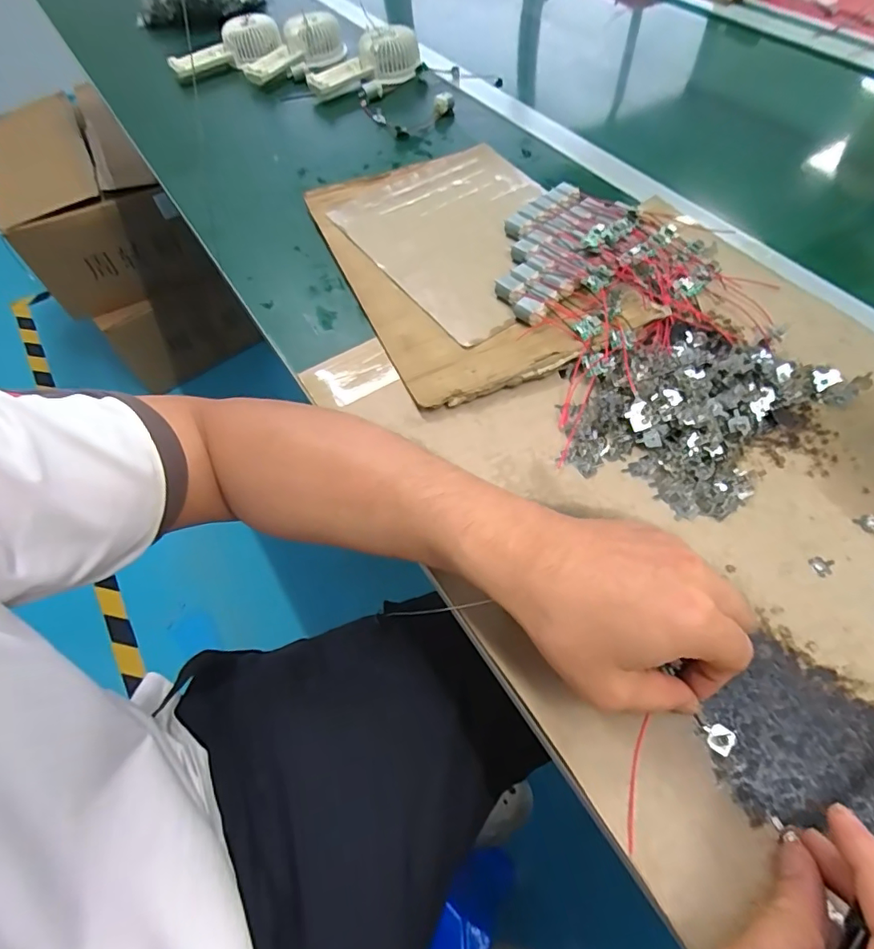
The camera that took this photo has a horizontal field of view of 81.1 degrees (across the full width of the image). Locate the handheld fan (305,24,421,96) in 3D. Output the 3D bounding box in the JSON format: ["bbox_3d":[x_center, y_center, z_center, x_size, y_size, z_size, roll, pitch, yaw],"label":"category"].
[{"bbox_3d":[-0.089,-0.538,0.667,0.153,0.039,0.073,-27,61,-13],"label":"handheld fan"}]

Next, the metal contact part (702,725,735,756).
[{"bbox_3d":[0.151,0.141,0.271,0.013,0.005,0.014,-8,58,-3],"label":"metal contact part"}]

